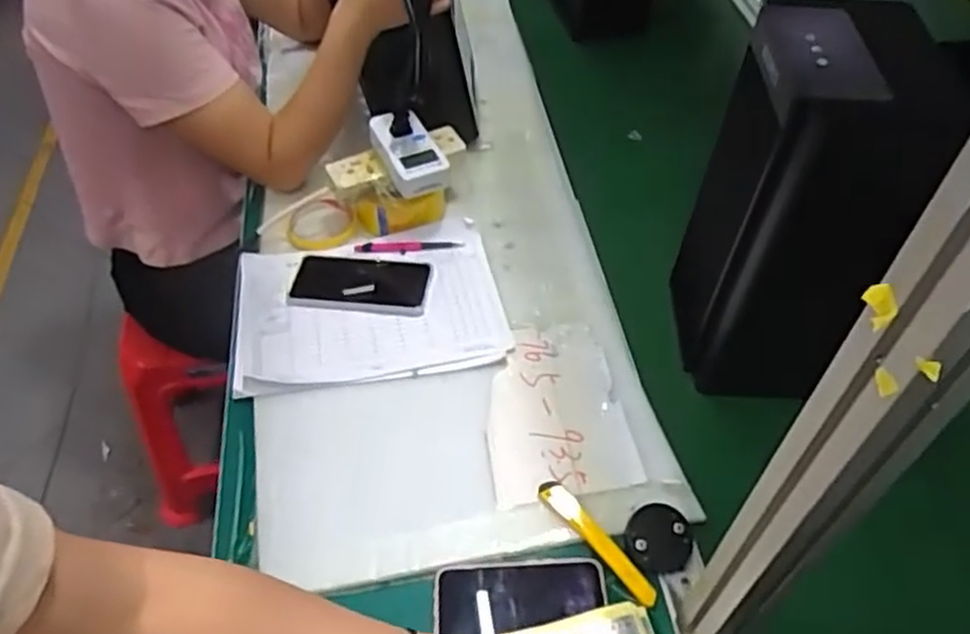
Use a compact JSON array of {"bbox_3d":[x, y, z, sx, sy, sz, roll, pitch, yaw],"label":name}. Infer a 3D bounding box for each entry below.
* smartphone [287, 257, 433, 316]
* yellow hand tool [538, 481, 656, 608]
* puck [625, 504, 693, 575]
[{"bbox_3d":[-0.146,-0.040,0.888,0.161,0.014,0.087,4,50,4],"label":"smartphone"},{"bbox_3d":[0.103,0.202,0.686,0.022,0.008,0.139,-33,57,-24],"label":"yellow hand tool"},{"bbox_3d":[0.159,0.201,0.682,0.058,0.017,0.056,0,50,0],"label":"puck"}]

